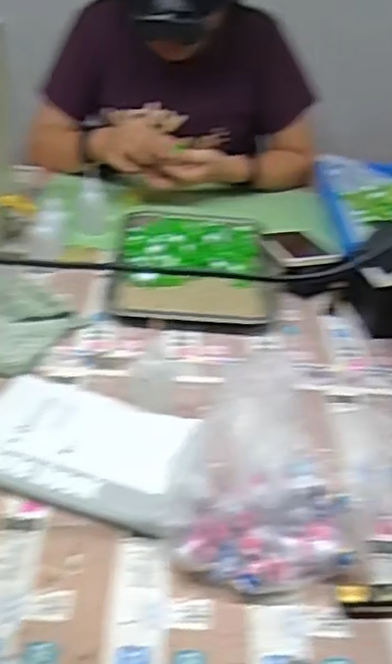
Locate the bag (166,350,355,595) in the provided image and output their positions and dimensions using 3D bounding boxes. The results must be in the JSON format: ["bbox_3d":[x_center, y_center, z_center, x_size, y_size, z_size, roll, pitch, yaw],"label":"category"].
[{"bbox_3d":[0.053,0.102,0.509,0.138,0.093,0.152,6,32,2],"label":"bag"}]

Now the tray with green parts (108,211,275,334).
[{"bbox_3d":[-0.002,-0.098,0.897,0.205,0.028,0.277,4,32,-2],"label":"tray with green parts"}]

